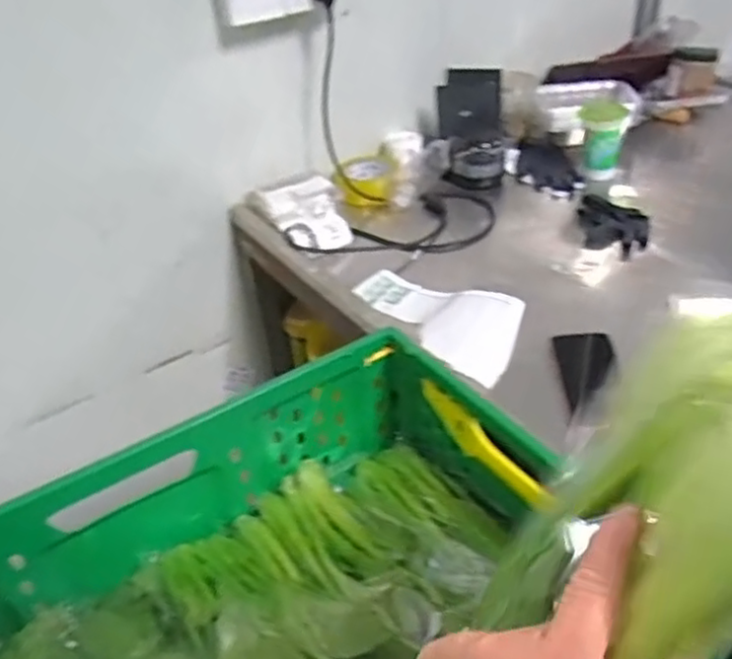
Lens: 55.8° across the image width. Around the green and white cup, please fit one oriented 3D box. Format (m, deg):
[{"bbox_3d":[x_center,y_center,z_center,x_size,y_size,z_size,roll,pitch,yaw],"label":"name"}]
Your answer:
[{"bbox_3d":[0.389,-0.317,1.144,0.080,0.112,0.078,7,39,15],"label":"green and white cup"}]

